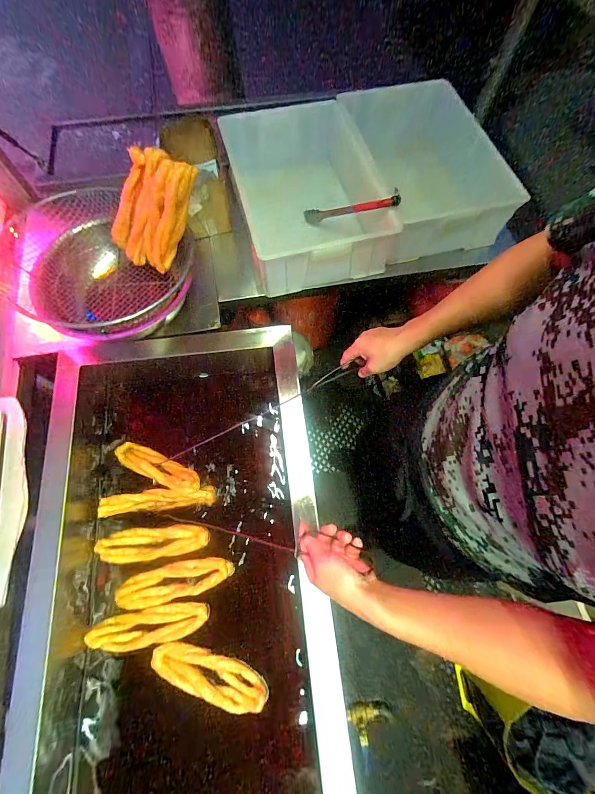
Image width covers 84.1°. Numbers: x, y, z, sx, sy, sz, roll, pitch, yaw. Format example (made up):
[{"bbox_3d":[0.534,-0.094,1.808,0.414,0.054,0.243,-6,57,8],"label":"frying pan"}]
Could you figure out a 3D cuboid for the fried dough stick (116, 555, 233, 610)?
[{"bbox_3d":[-0.257,0.392,0.704,0.231,0.030,0.067,-11,70,-5],"label":"fried dough stick"}]

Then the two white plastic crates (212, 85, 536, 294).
[{"bbox_3d":[0.144,-0.530,0.838,0.585,0.182,0.414,-13,70,-6],"label":"two white plastic crates"}]

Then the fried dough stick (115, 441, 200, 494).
[{"bbox_3d":[-0.332,0.163,0.775,0.224,0.029,0.056,23,71,7],"label":"fried dough stick"}]

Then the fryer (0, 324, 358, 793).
[{"bbox_3d":[-0.266,0.363,0.713,0.616,0.229,0.979,-10,70,-5],"label":"fryer"}]

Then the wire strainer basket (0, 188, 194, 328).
[{"bbox_3d":[-0.464,-0.297,0.760,0.405,0.120,0.348,31,72,10],"label":"wire strainer basket"}]

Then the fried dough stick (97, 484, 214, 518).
[{"bbox_3d":[-0.316,0.234,0.750,0.243,0.039,0.047,-5,69,-3],"label":"fried dough stick"}]

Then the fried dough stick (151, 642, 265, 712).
[{"bbox_3d":[-0.174,0.547,0.649,0.232,0.028,0.073,16,70,5],"label":"fried dough stick"}]

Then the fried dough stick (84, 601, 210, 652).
[{"bbox_3d":[-0.297,0.465,0.668,0.225,0.037,0.066,-7,70,-4],"label":"fried dough stick"}]

